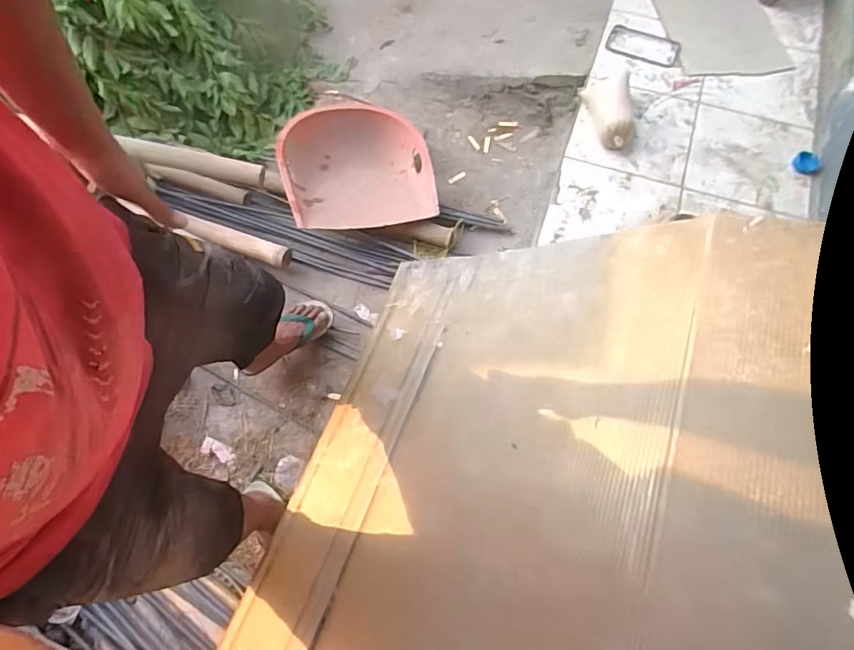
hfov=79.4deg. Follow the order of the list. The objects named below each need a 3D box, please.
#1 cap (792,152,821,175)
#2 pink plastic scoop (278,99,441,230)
[{"bbox_3d":[0.980,-0.417,1.327,0.060,0.018,0.062,0,66,0],"label":"cap"},{"bbox_3d":[-0.206,-0.468,1.503,0.421,0.133,0.492,-13,67,-6],"label":"pink plastic scoop"}]

